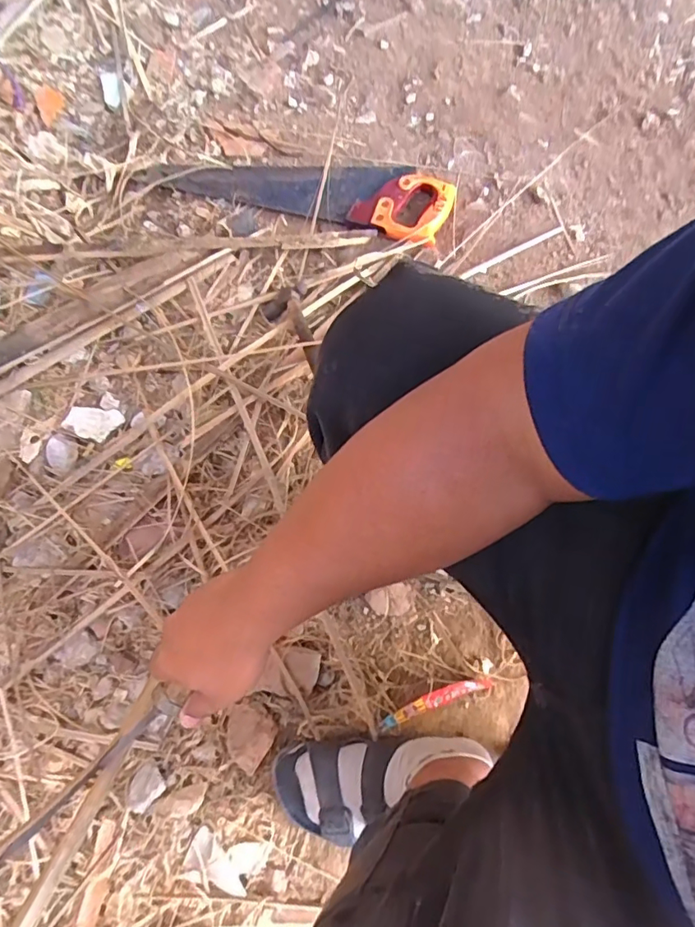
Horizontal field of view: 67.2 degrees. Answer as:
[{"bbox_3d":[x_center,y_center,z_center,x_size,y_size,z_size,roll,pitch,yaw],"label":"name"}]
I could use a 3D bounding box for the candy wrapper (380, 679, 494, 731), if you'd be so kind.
[{"bbox_3d":[0.113,0.308,0.681,0.154,0.007,0.021,-21,74,-1],"label":"candy wrapper"}]

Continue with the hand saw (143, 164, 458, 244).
[{"bbox_3d":[-0.077,-0.476,0.878,0.504,0.029,0.132,14,77,9],"label":"hand saw"}]

